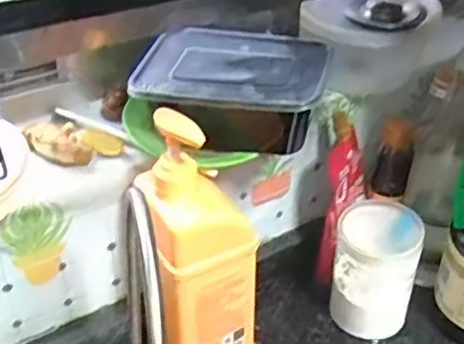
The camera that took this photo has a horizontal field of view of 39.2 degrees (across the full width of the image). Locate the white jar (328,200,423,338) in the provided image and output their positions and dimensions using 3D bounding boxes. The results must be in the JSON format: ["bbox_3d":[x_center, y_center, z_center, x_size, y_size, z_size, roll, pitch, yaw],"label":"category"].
[{"bbox_3d":[0.149,0.106,0.685,0.080,0.125,0.090,12,37,15],"label":"white jar"}]

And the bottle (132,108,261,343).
[{"bbox_3d":[-0.023,0.083,0.572,0.090,0.289,0.055,-15,39,-20],"label":"bottle"}]

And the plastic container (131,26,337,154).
[{"bbox_3d":[0.001,-0.071,0.589,0.159,0.067,0.130,5,36,7],"label":"plastic container"}]

